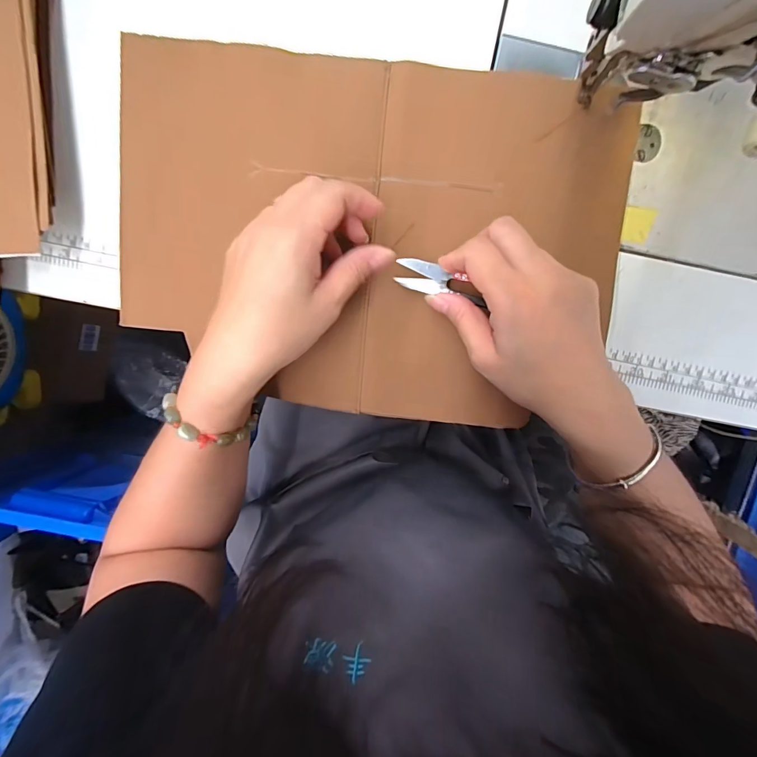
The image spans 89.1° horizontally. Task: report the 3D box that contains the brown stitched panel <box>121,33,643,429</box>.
[{"bbox_3d":[-0.005,-0.093,0.283,0.353,0.011,0.244,6,100,-1],"label":"brown stitched panel"}]

